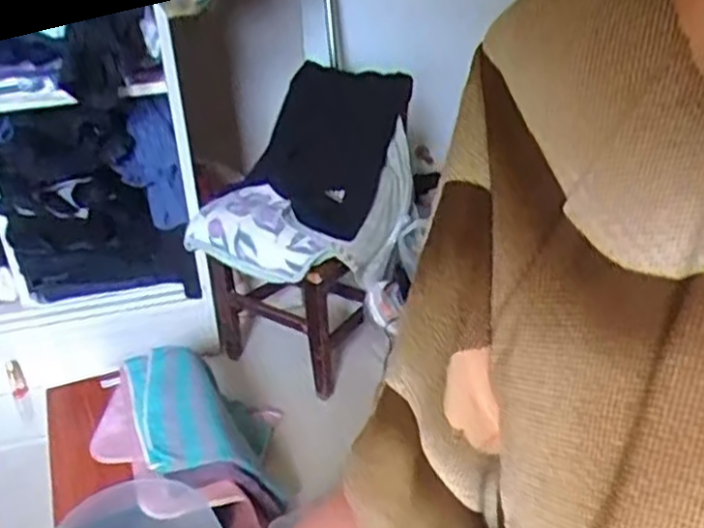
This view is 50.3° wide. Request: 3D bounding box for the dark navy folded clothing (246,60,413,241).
[{"bbox_3d":[-0.082,-0.269,1.725,0.360,0.099,0.456,8,60,21],"label":"dark navy folded clothing"}]

